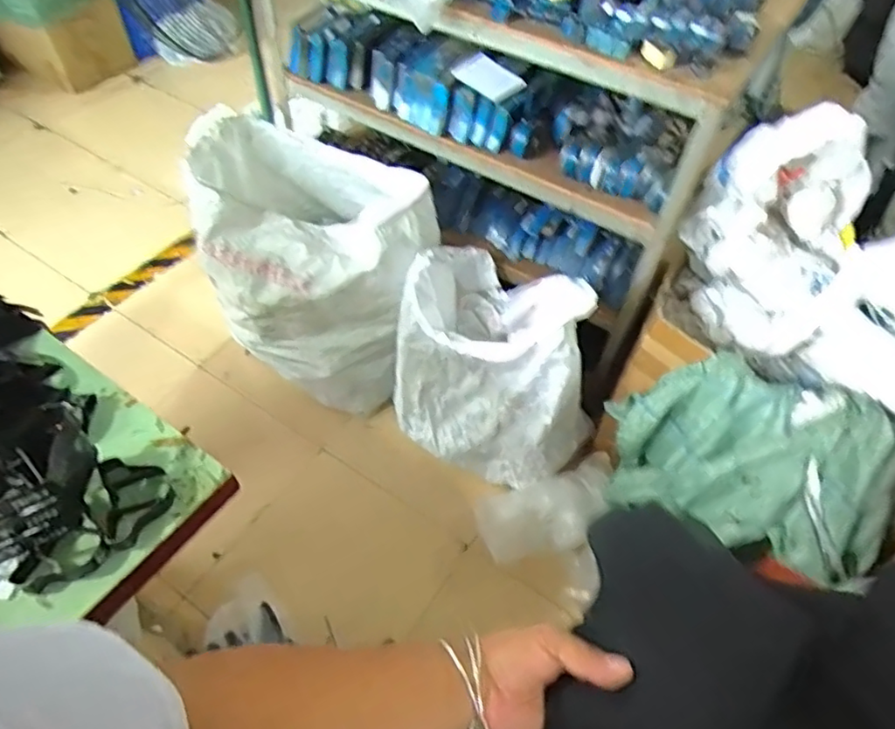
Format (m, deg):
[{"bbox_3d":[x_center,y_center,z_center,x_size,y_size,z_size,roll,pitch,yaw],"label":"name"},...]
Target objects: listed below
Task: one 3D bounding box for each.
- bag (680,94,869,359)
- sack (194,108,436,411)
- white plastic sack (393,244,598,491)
[{"bbox_3d":[0.676,-0.276,1.282,0.326,0.424,0.285,25,55,17],"label":"bag"},{"bbox_3d":[-0.358,-0.294,1.706,0.619,0.720,0.482,14,53,10],"label":"sack"},{"bbox_3d":[0.104,0.022,1.566,0.341,0.595,0.507,-36,61,-26],"label":"white plastic sack"}]

